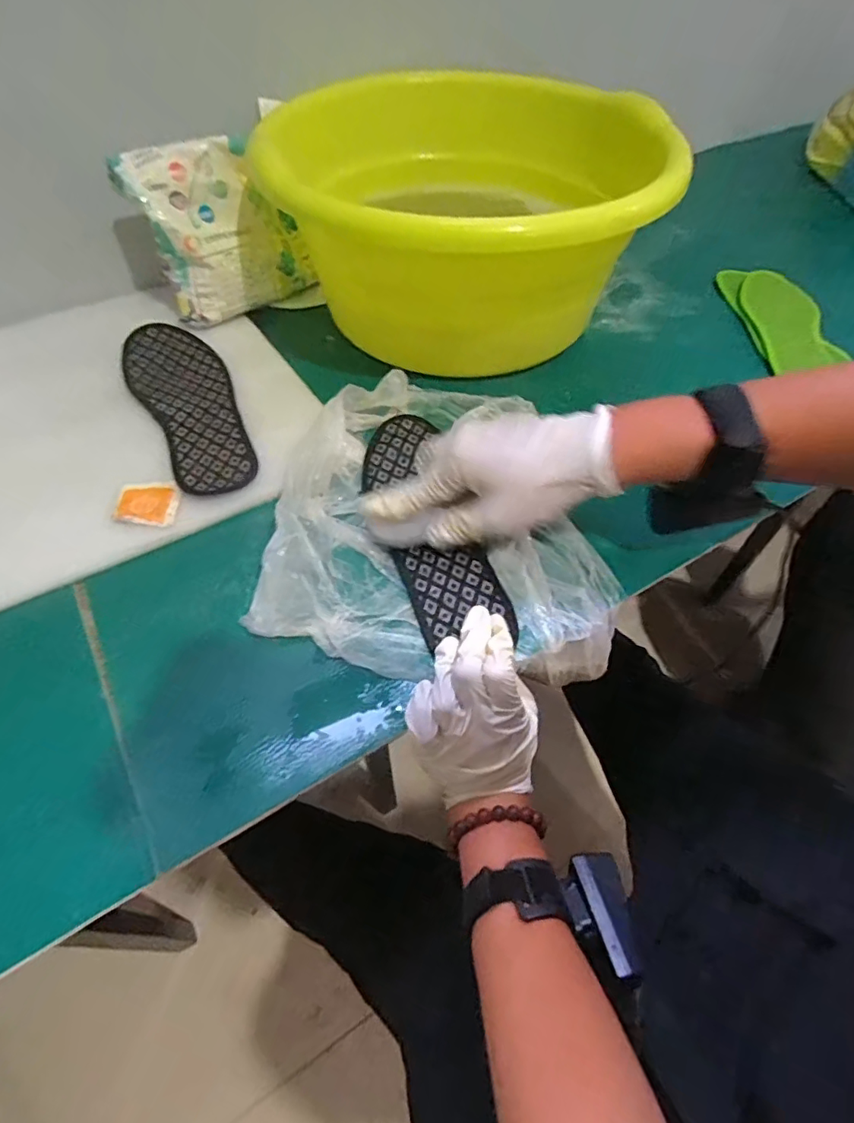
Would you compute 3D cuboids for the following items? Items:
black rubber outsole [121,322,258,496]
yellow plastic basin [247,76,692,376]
[{"bbox_3d":[-0.220,-0.148,0.502,0.083,0.008,0.237,-22,59,-17],"label":"black rubber outsole"},{"bbox_3d":[0.046,-0.328,0.546,0.331,0.165,0.342,1,55,-2],"label":"yellow plastic basin"}]

